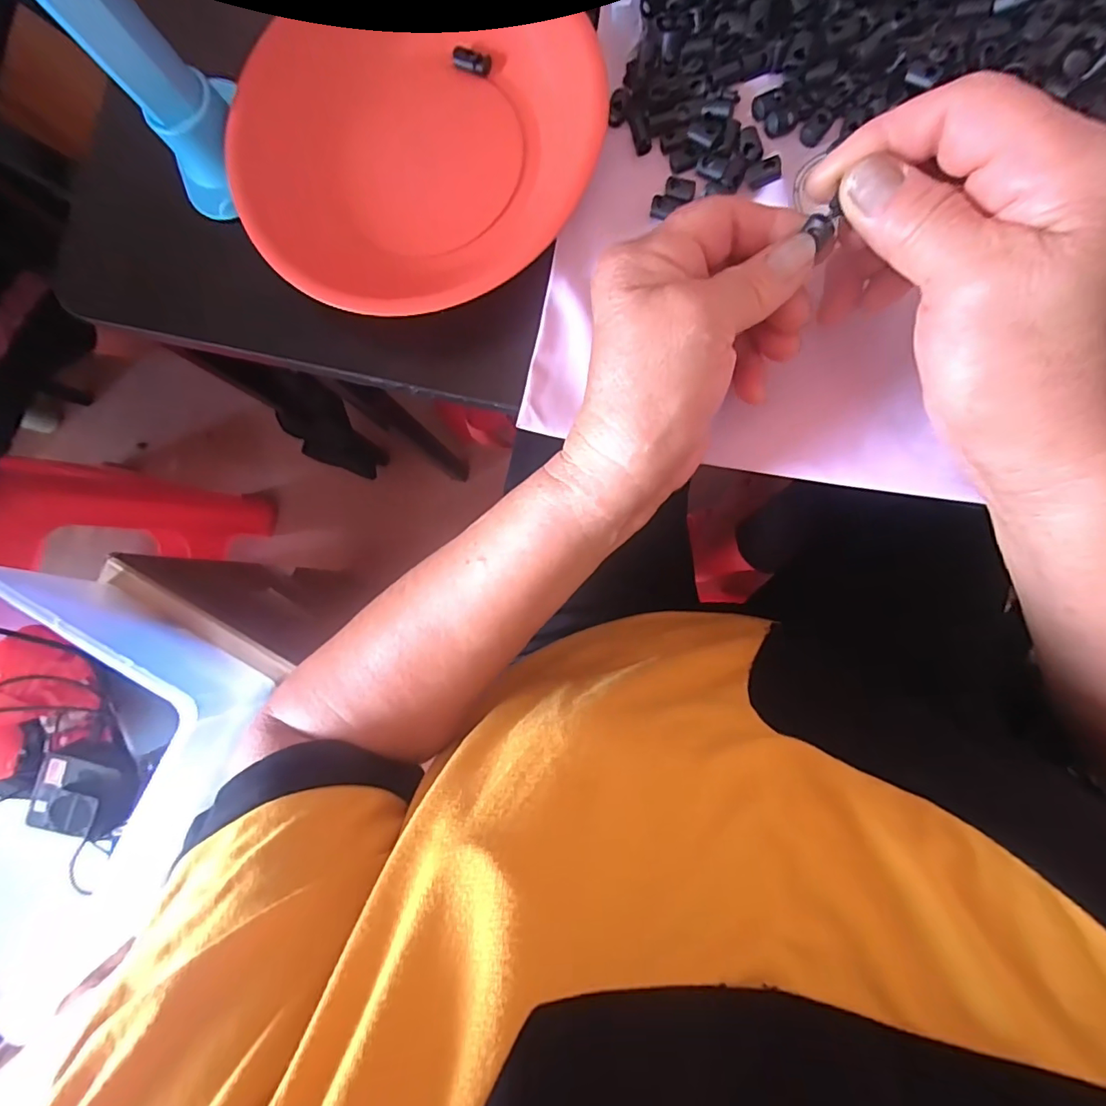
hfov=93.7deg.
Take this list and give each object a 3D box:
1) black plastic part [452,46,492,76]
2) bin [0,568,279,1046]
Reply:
[{"bbox_3d":[-0.044,-0.267,0.282,0.021,0.006,0.010,19,89,8],"label":"black plastic part"},{"bbox_3d":[-0.475,0.202,0.497,0.321,0.149,0.326,24,89,8],"label":"bin"}]

